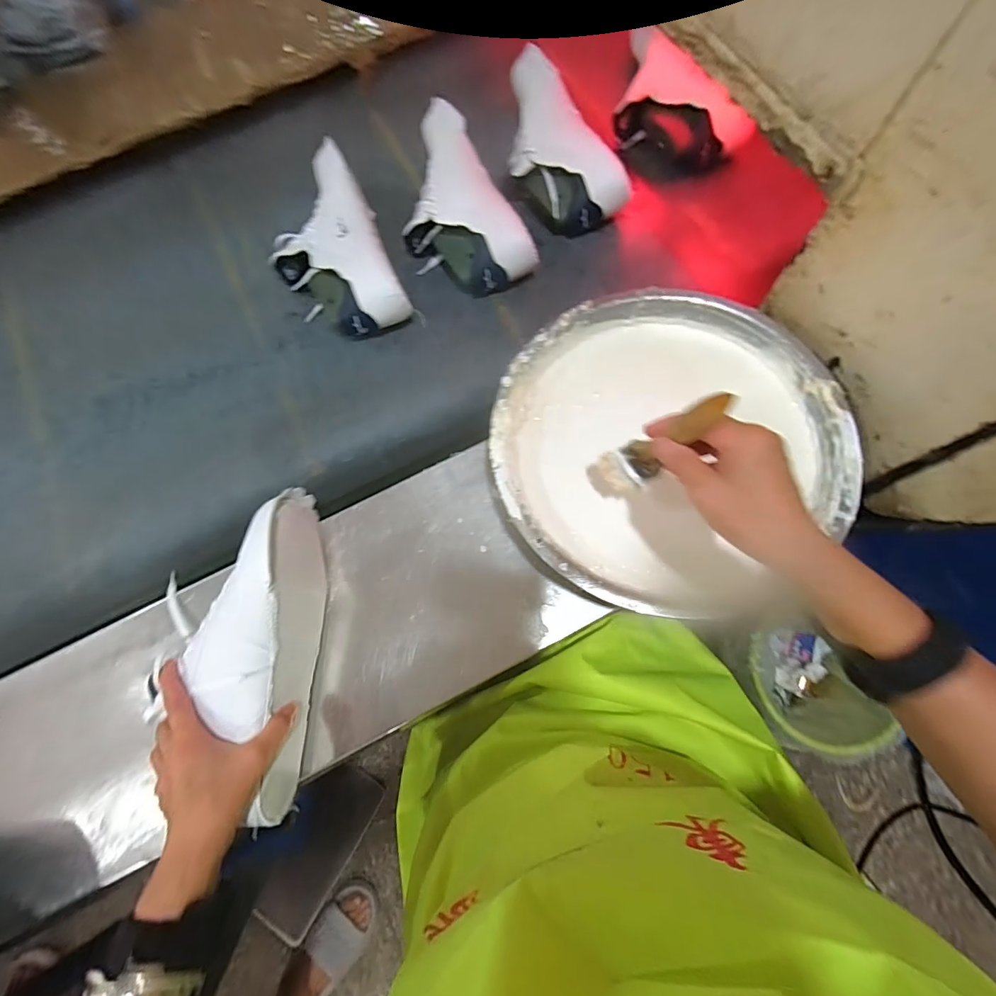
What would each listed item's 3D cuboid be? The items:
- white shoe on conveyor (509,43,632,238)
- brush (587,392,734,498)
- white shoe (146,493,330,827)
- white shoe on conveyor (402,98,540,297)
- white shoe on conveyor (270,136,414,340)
[{"bbox_3d":[0.065,-0.500,0.656,0.116,0.089,0.269,-30,74,-6],"label":"white shoe on conveyor"},{"bbox_3d":[0.122,-0.038,0.359,0.019,0.156,0.035,-7,74,-22],"label":"brush"},{"bbox_3d":[-0.242,0.131,0.439,0.104,0.097,0.295,-1,73,1],"label":"white shoe"},{"bbox_3d":[-0.072,-0.407,0.643,0.137,0.094,0.279,-27,74,-5],"label":"white shoe on conveyor"},{"bbox_3d":[-0.224,-0.330,0.628,0.145,0.094,0.256,-28,74,-5],"label":"white shoe on conveyor"}]

